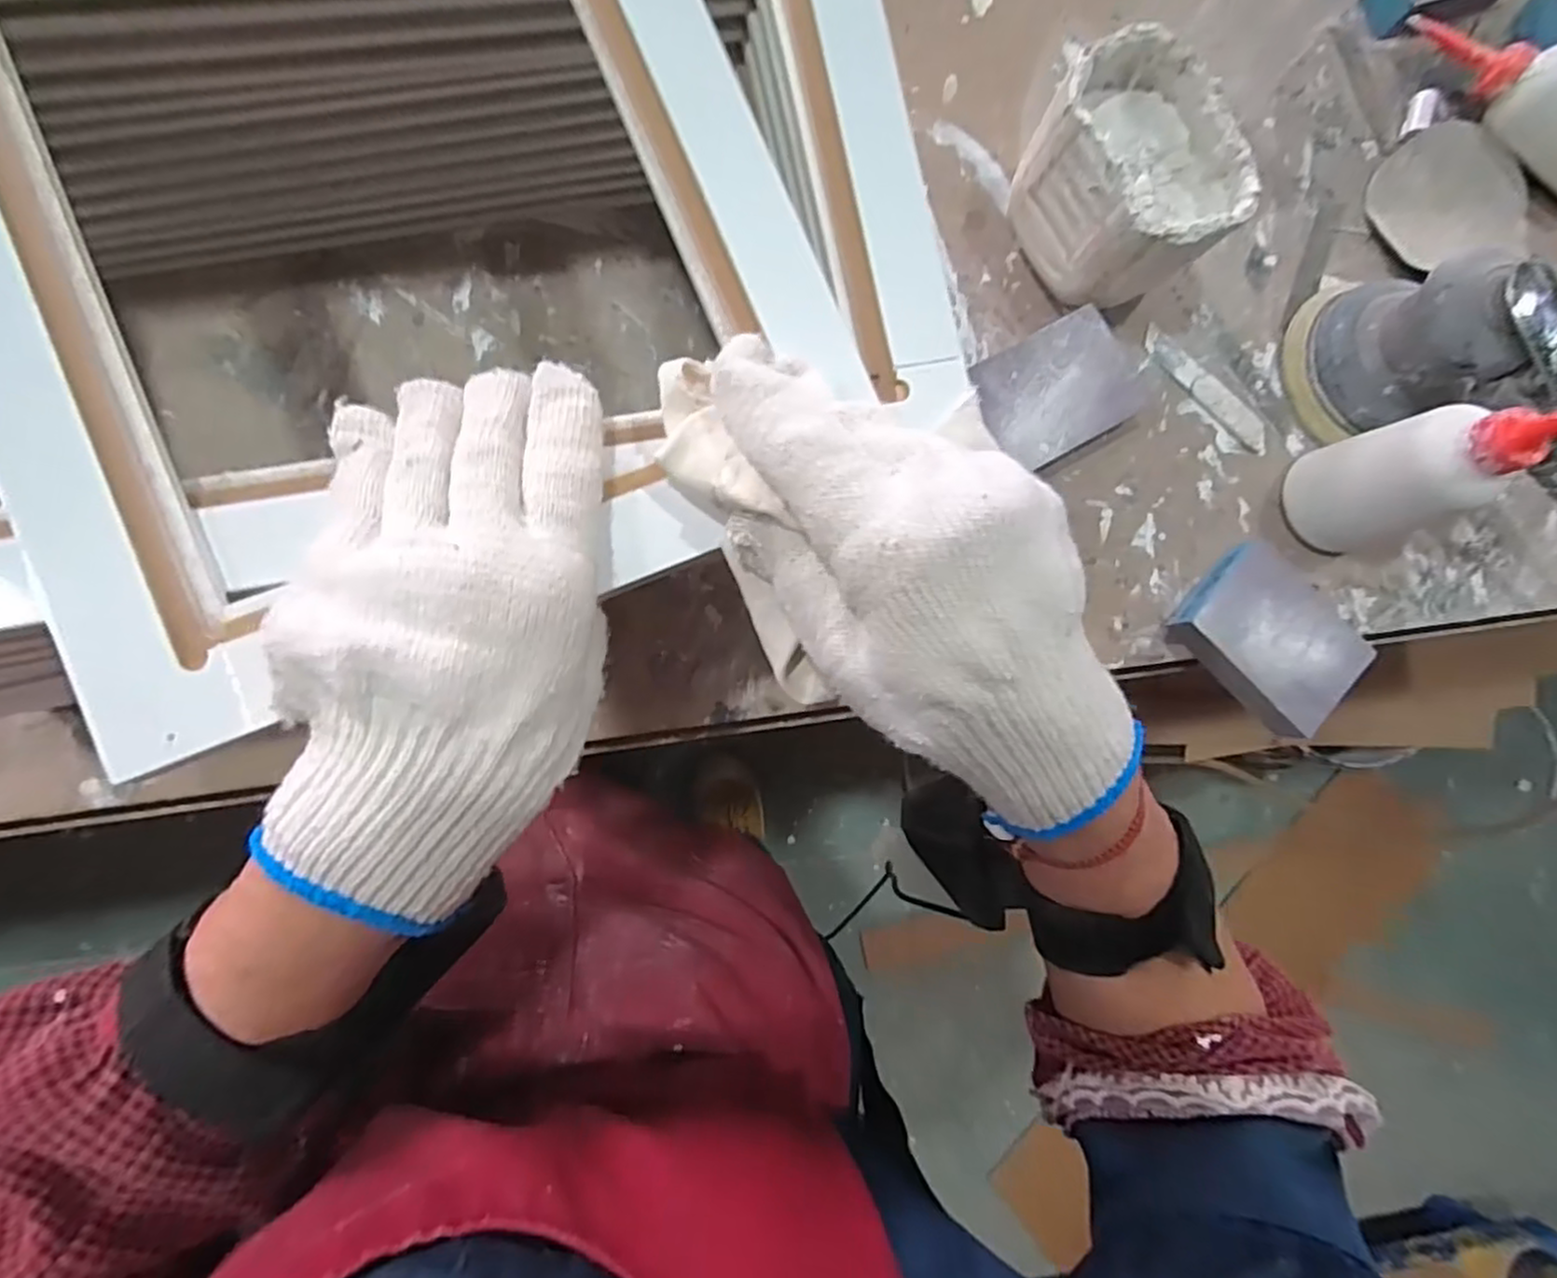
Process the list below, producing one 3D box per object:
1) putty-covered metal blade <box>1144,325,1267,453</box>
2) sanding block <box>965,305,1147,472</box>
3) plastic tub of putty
[{"bbox_3d":[0.269,-0.156,0.451,0.102,0.005,0.022,42,82,-1],"label":"putty-covered metal blade"},{"bbox_3d":[0.161,-0.144,0.426,0.099,0.027,0.069,-30,88,-8],"label":"sanding block"},{"bbox_3d":[0.194,-0.254,0.409,0.085,0.087,0.112,-25,88,-8],"label":"plastic tub of putty"}]

